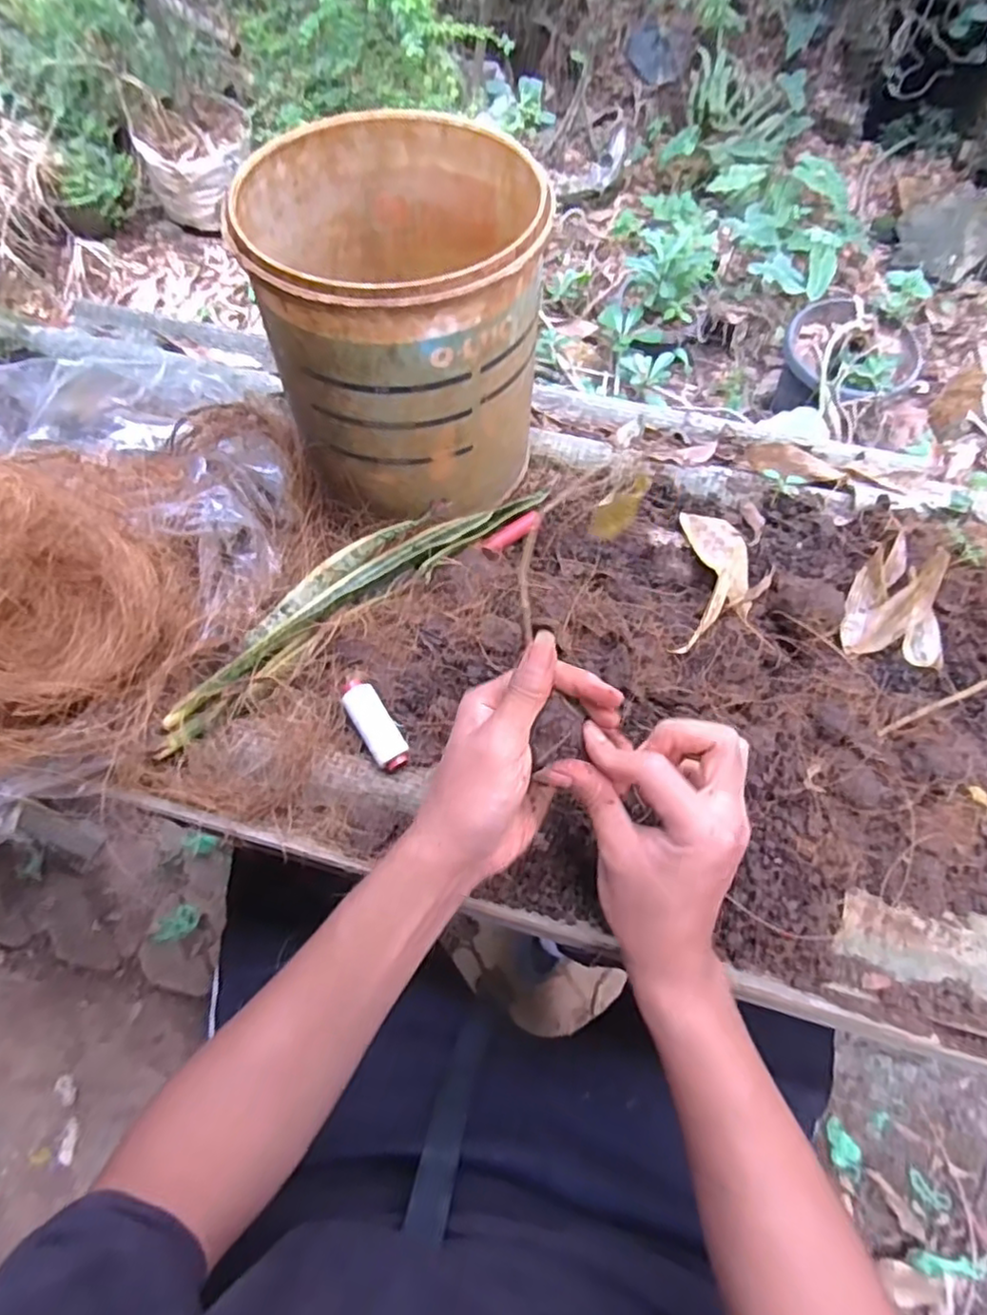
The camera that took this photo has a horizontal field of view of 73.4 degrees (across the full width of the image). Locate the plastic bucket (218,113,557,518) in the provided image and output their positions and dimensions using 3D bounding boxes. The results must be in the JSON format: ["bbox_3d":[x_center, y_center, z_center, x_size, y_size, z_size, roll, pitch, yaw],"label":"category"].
[{"bbox_3d":[-0.055,-0.218,0.437,0.167,0.167,0.192,-12,66,-4],"label":"plastic bucket"}]

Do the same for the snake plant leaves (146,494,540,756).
[{"bbox_3d":[-0.092,-0.048,0.441,0.297,0.017,0.046,-37,95,-19],"label":"snake plant leaves"}]

